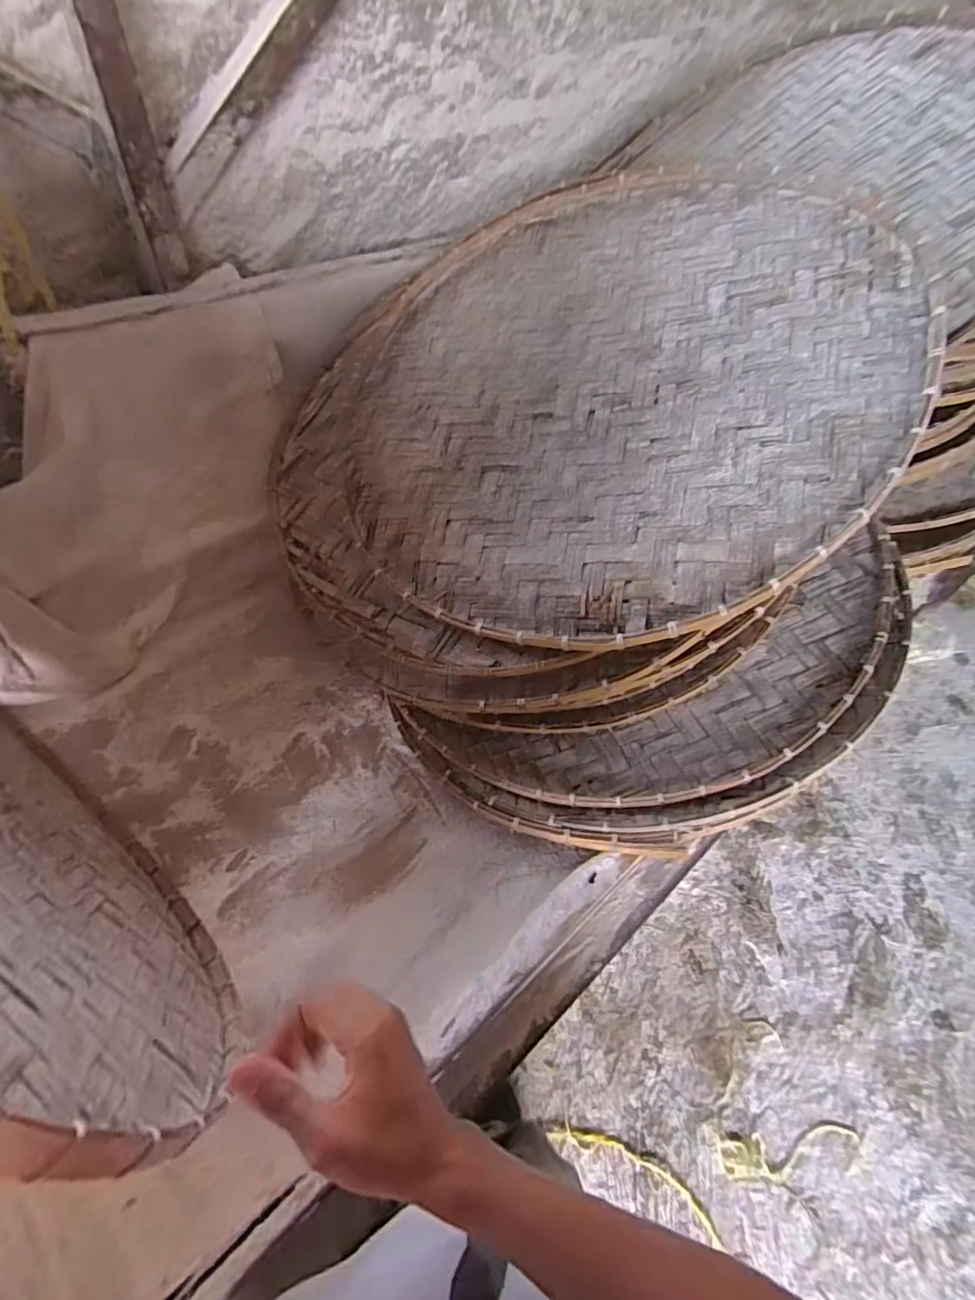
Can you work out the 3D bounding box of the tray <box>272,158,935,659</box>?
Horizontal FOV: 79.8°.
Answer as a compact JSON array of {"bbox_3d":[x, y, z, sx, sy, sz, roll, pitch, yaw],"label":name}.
[{"bbox_3d":[0.089,-0.333,0.792,0.810,0.035,0.717,-5,68,19],"label":"tray"}]

